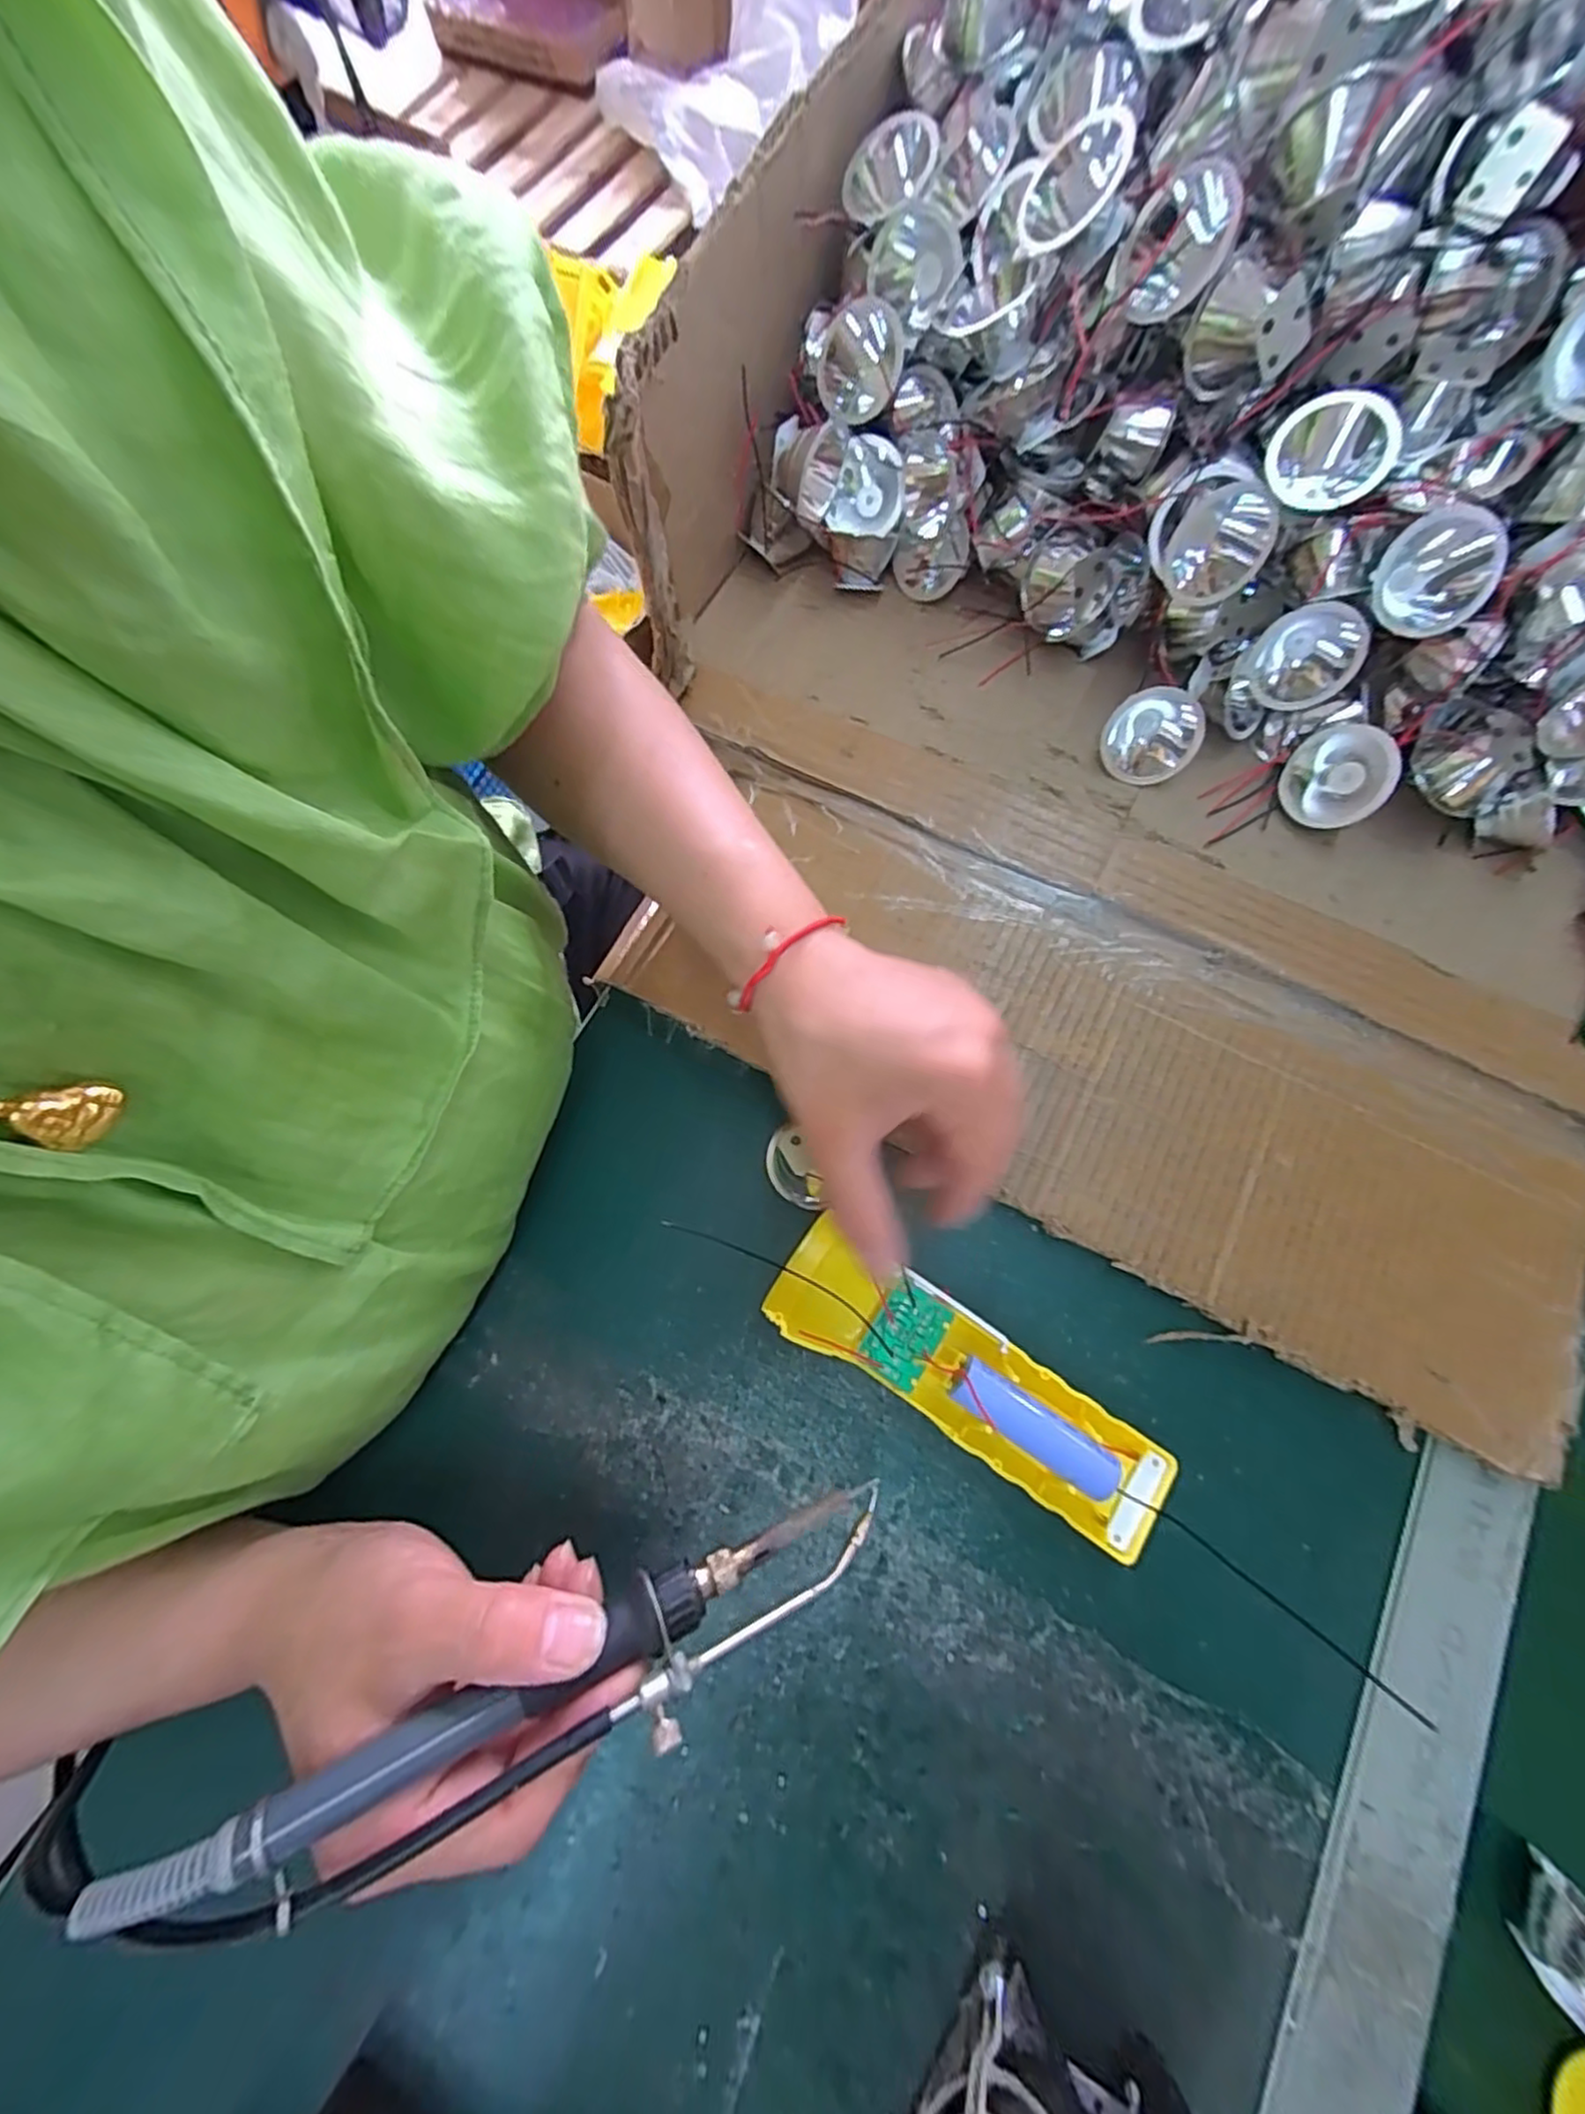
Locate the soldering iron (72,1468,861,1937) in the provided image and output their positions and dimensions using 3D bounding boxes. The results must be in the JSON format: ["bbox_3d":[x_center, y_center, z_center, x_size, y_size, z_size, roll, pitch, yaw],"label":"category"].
[{"bbox_3d":[-0.065,0.182,0.199,0.210,0.026,0.031,-13,74,-23],"label":"soldering iron"}]

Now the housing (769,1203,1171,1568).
[{"bbox_3d":[0.069,0.129,0.278,0.166,0.029,0.044,33,77,8],"label":"housing"}]

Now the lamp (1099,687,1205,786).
[{"bbox_3d":[0.180,-0.163,0.350,0.043,0.043,0.030,20,43,11],"label":"lamp"}]

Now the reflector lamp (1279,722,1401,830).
[{"bbox_3d":[0.266,-0.135,0.339,0.031,0.044,0.044,-19,67,-46],"label":"reflector lamp"}]

